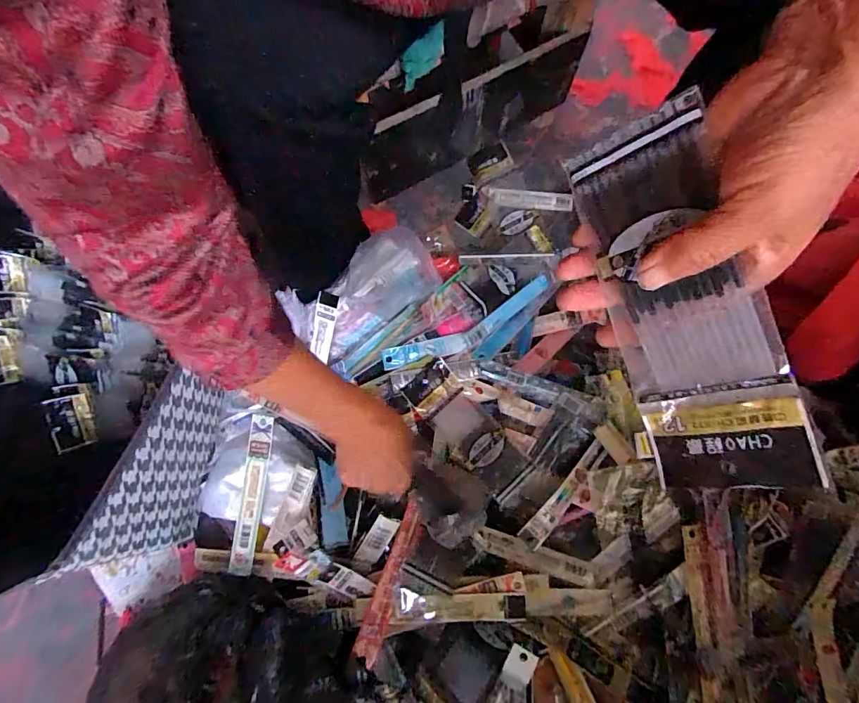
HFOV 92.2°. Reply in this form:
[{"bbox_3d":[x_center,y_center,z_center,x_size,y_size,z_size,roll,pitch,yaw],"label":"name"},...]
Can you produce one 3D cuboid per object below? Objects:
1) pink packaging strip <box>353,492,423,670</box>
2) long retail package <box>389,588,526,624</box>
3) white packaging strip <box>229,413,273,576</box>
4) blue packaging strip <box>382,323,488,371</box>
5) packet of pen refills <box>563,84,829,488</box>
[{"bbox_3d":[-0.038,0.233,0.429,0.025,0.013,0.157,20,79,3],"label":"pink packaging strip"},{"bbox_3d":[0.030,0.264,0.426,0.136,0.004,0.031,1,78,-1],"label":"long retail package"},{"bbox_3d":[-0.196,0.159,0.457,0.026,0.004,0.175,8,89,-7],"label":"white packaging strip"},{"bbox_3d":[0.008,-0.006,0.505,0.133,0.023,0.025,-18,79,-4],"label":"blue packaging strip"},{"bbox_3d":[0.119,-0.022,0.198,0.009,0.062,0.178,-15,88,-47],"label":"packet of pen refills"}]

